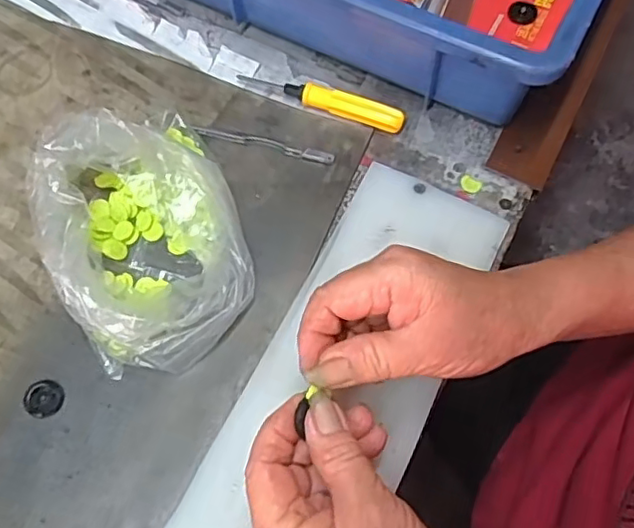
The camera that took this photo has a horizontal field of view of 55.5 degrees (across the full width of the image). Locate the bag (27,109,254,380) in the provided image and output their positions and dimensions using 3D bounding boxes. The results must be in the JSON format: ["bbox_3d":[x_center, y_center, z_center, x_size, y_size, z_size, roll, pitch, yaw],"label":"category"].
[{"bbox_3d":[-0.098,-0.022,0.342,0.101,0.057,0.151,-22,67,-8],"label":"bag"}]

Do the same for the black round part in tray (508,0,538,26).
[{"bbox_3d":[0.148,-0.181,0.432,0.020,0.004,0.019,10,67,6],"label":"black round part in tray"}]

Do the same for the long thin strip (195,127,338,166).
[{"bbox_3d":[-0.035,-0.080,0.400,0.094,0.005,0.008,14,68,8],"label":"long thin strip"}]

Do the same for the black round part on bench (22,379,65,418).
[{"bbox_3d":[-0.151,0.074,0.331,0.021,0.005,0.020,-1,66,1],"label":"black round part on bench"}]

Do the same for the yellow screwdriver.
[{"bbox_3d":[0.002,-0.112,0.408,0.117,0.016,0.013,19,68,10],"label":"yellow screwdriver"}]

